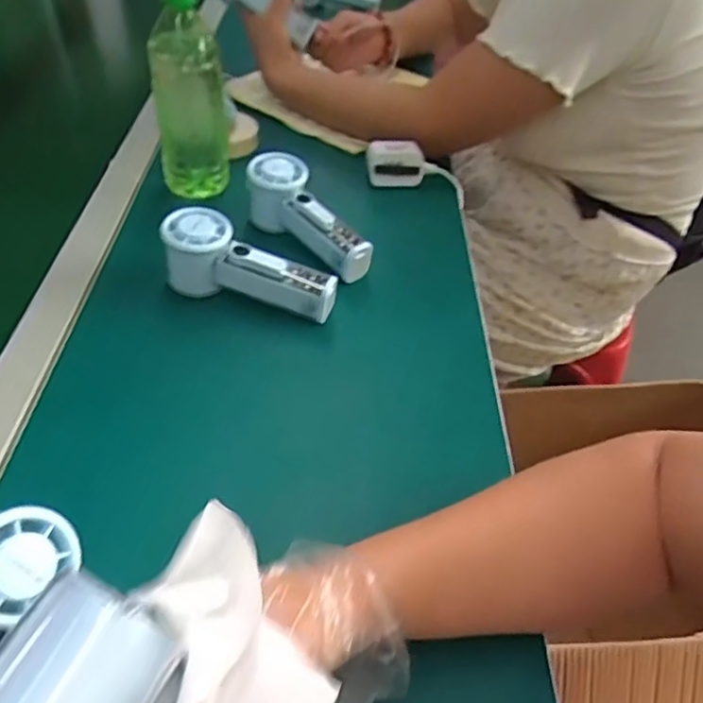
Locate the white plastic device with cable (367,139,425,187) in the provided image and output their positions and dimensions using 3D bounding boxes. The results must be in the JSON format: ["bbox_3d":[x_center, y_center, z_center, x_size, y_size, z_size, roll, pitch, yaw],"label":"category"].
[{"bbox_3d":[0.049,-0.212,0.713,0.062,0.035,0.041,1,45,-3],"label":"white plastic device with cable"}]

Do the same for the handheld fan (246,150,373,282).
[{"bbox_3d":[-0.042,-0.126,0.613,0.053,0.056,0.159,-34,69,-31],"label":"handheld fan"}]

